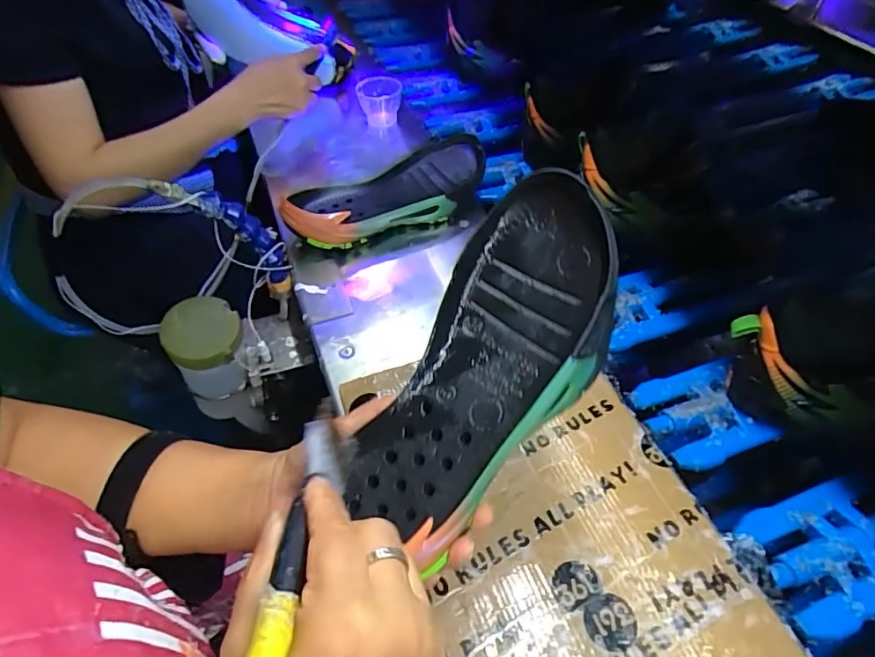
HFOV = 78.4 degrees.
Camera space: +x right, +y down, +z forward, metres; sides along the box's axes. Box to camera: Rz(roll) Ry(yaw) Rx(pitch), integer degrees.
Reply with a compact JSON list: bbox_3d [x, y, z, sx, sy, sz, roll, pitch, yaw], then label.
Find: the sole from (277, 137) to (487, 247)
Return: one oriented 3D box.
[{"bbox_3d":[-0.053,-0.151,0.629,0.255,0.075,0.104,-29,55,-21],"label":"sole"}]

